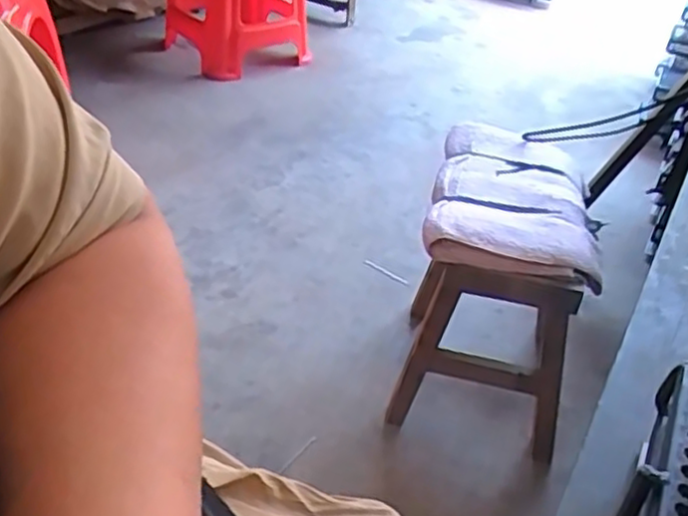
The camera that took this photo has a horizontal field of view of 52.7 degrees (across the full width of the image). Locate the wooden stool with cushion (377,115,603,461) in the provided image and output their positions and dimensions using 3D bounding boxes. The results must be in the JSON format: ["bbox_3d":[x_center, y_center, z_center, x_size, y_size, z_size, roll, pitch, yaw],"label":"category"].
[{"bbox_3d":[0.243,0.040,1.111,0.242,0.358,0.352,12,35,9],"label":"wooden stool with cushion"}]

